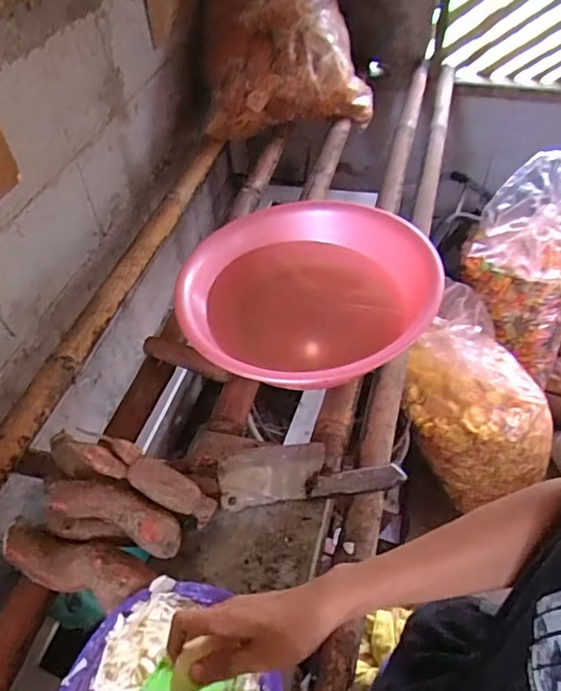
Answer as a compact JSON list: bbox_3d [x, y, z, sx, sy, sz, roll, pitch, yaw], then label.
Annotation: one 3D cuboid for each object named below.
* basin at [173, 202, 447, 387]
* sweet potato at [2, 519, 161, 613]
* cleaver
[{"bbox_3d":[0.033,-0.063,0.901,0.367,0.172,0.407,23,55,22],"label":"basin"},{"bbox_3d":[-0.242,0.257,0.629,0.197,0.044,0.064,15,52,16],"label":"sweet potato"},{"bbox_3d":[0.037,0.170,0.716,0.237,0.027,0.075,-6,50,-1],"label":"cleaver"}]

